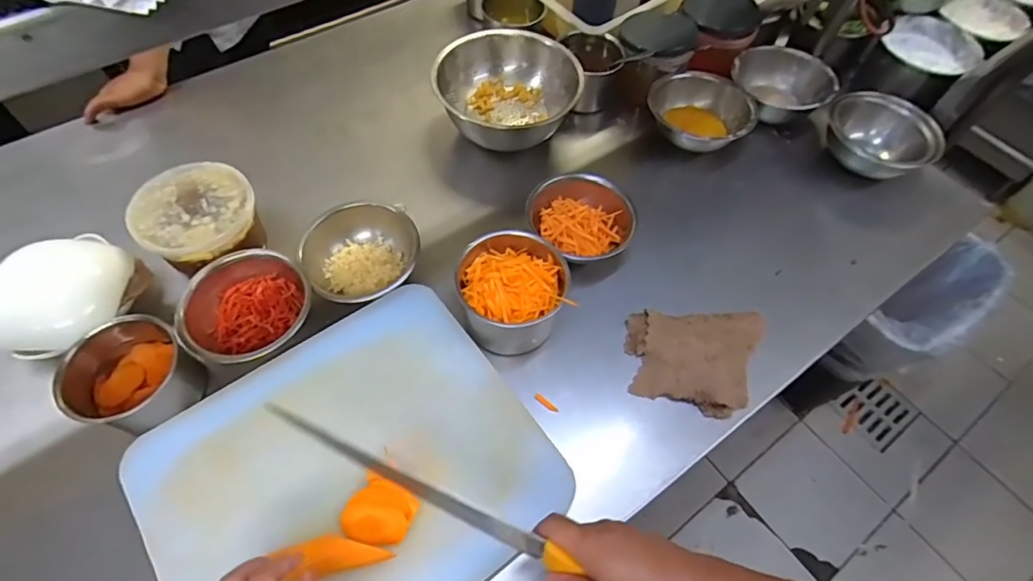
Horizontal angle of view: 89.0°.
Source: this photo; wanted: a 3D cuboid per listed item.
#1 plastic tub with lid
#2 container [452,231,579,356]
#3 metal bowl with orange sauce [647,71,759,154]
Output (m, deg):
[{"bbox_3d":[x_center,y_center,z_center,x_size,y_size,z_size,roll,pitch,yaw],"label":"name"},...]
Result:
[{"bbox_3d":[-0.429,-0.086,0.732,0.155,0.115,0.142,1,59,-1],"label":"plastic tub with lid"},{"bbox_3d":[-0.006,0.004,0.675,0.130,0.104,0.137,-22,62,-14],"label":"container"},{"bbox_3d":[0.304,-0.288,0.885,0.165,0.085,0.140,26,62,14],"label":"metal bowl with orange sauce"}]

